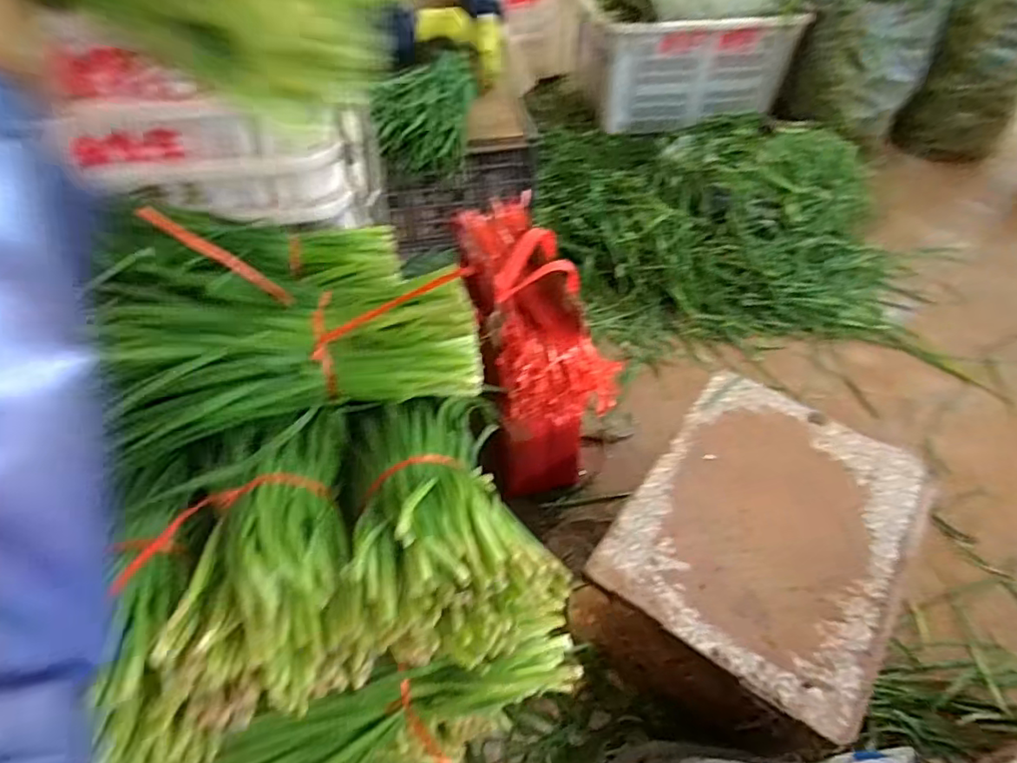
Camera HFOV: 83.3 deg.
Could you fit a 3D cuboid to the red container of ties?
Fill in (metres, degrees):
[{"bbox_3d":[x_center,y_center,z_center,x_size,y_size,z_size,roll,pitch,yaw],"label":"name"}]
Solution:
[{"bbox_3d":[0.026,-0.044,0.947,0.154,0.389,0.406,-10,52,-8],"label":"red container of ties"}]

